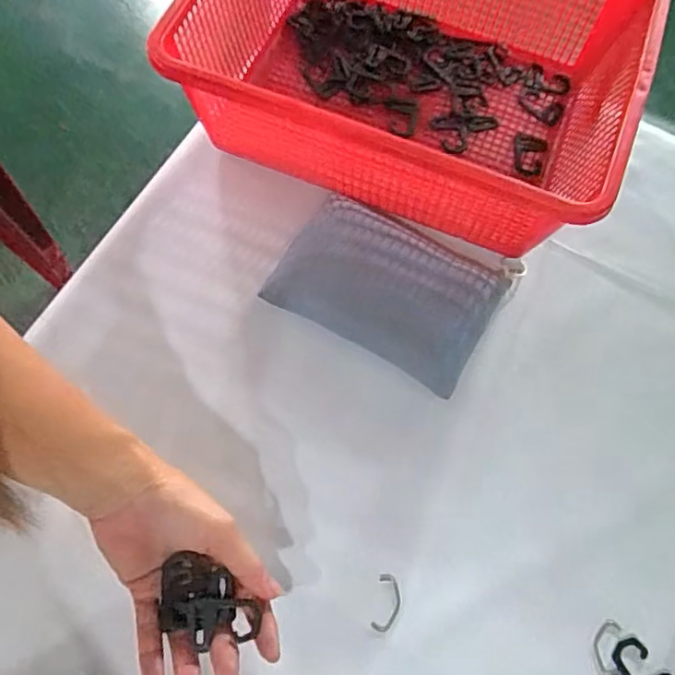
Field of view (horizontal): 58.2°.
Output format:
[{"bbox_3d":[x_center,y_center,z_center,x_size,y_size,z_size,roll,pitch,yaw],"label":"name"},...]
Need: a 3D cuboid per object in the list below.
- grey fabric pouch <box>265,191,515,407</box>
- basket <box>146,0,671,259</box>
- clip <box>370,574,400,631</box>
[{"bbox_3d":[0.041,-0.043,0.479,0.161,0.030,0.117,29,70,9],"label":"grey fabric pouch"},{"bbox_3d":[0.066,-0.229,0.513,0.346,0.120,0.273,22,69,6],"label":"basket"},{"bbox_3d":[0.034,0.179,0.408,0.017,0.004,0.036,11,68,2],"label":"clip"}]

